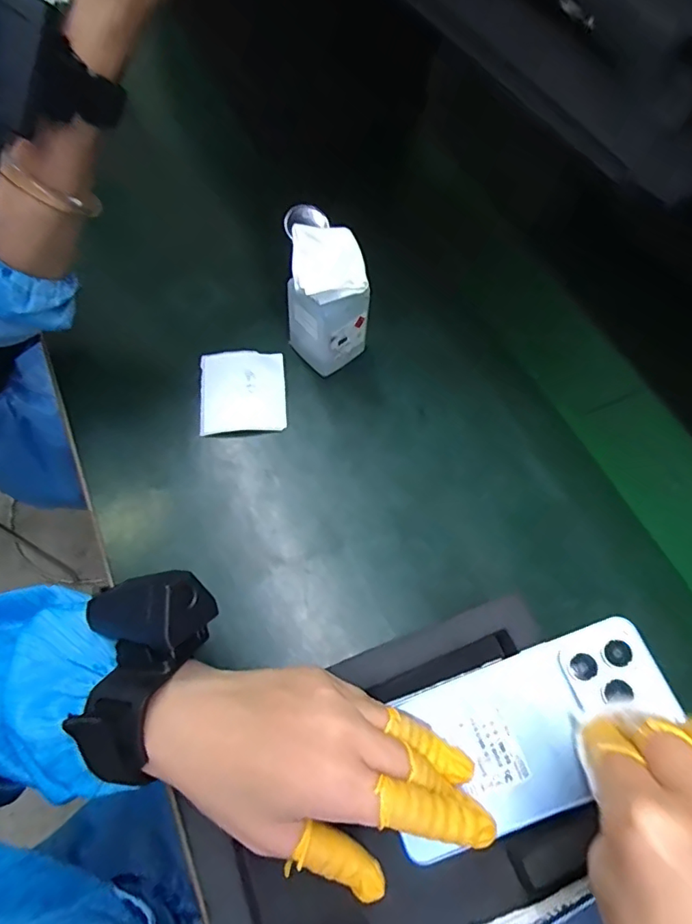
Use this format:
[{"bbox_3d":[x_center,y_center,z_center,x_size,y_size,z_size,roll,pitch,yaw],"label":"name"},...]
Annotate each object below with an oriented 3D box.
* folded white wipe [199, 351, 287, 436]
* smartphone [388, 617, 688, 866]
[{"bbox_3d":[-0.091,-0.064,0.458,0.072,0.006,0.080,-4,64,-6],"label":"folded white wipe"},{"bbox_3d":[0.100,0.148,0.283,0.156,0.005,0.075,-23,65,3],"label":"smartphone"}]

